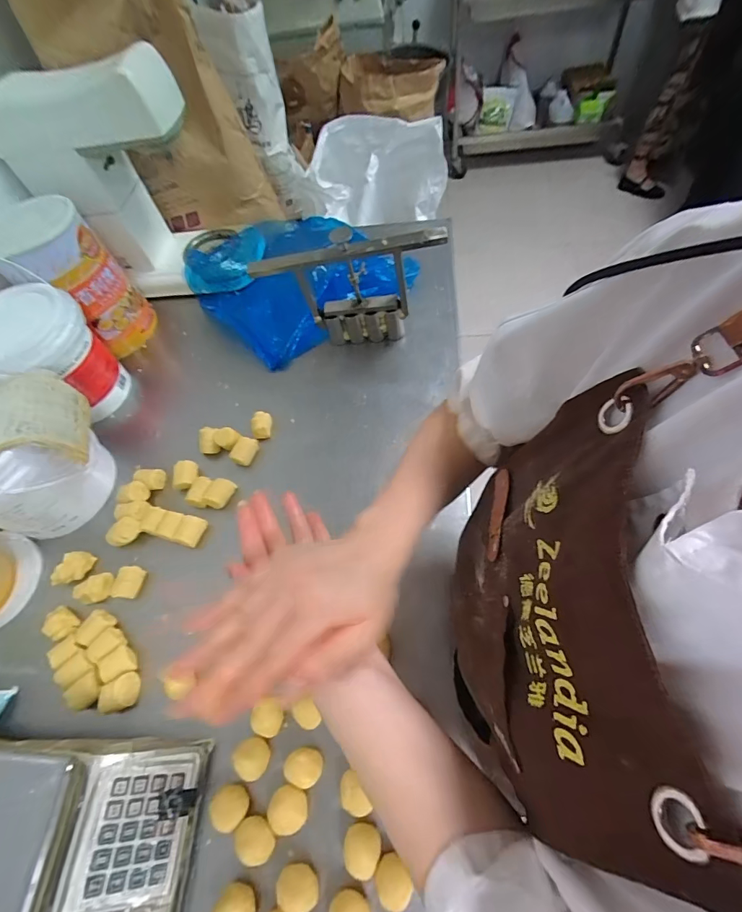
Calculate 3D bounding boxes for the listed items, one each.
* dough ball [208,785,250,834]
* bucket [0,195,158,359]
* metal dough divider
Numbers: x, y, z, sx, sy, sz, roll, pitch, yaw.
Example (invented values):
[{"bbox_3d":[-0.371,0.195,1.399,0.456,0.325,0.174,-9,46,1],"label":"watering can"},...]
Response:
[{"bbox_3d":[-0.165,0.411,0.485,0.037,0.029,0.041,-36,63,-13],"label":"dough ball"},{"bbox_3d":[-0.582,-0.342,0.819,0.164,0.252,0.155,-3,61,6],"label":"bucket"},{"bbox_3d":[-0.028,-0.300,0.752,0.313,0.219,0.089,0,61,7],"label":"metal dough divider"}]

